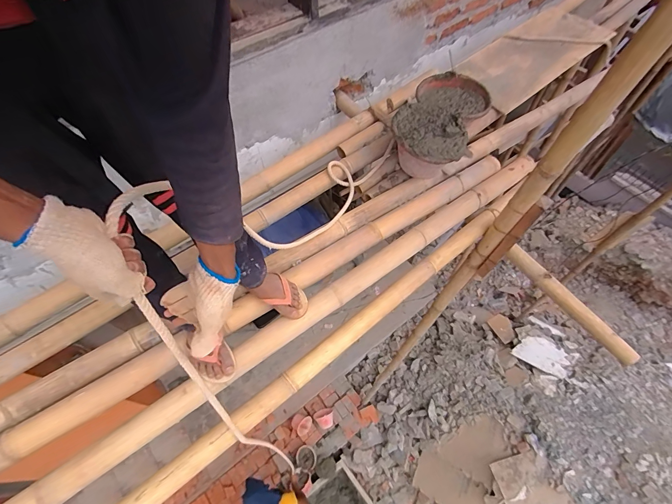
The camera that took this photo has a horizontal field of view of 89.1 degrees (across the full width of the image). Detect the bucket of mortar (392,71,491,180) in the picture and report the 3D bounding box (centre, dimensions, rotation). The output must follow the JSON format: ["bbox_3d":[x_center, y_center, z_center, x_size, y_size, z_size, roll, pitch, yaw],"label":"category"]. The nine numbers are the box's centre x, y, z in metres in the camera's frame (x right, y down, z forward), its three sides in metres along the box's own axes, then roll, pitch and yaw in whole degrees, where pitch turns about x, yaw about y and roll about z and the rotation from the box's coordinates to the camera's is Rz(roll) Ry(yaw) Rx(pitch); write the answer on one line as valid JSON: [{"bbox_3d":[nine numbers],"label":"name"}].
[{"bbox_3d":[0.374,-0.445,1.266,0.267,0.197,0.434,29,63,16],"label":"bucket of mortar"}]

